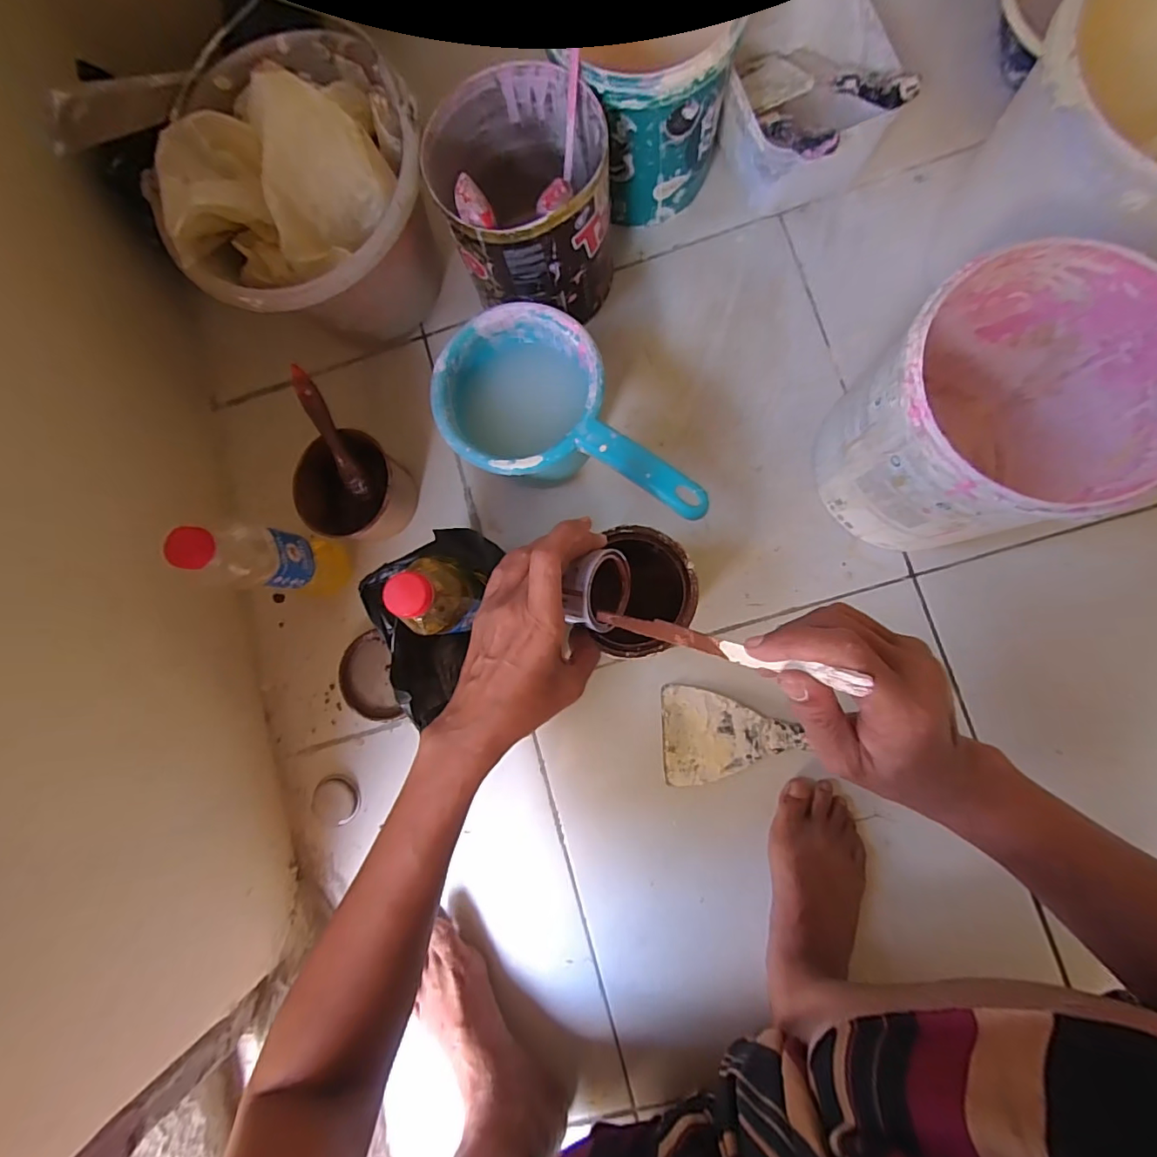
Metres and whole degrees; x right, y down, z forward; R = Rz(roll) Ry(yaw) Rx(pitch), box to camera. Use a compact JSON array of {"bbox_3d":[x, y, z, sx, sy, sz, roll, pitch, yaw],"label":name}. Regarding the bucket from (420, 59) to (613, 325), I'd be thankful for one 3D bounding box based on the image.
[{"bbox_3d":[-0.042,-0.338,0.477,0.141,0.184,0.147,0,85,6],"label":"bucket"}]

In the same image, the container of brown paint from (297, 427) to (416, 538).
[{"bbox_3d":[-0.215,-0.086,0.522,0.105,0.075,0.097,-1,84,7],"label":"container of brown paint"}]

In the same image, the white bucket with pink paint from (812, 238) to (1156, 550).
[{"bbox_3d":[0.314,-0.124,0.414,0.178,0.189,0.172,-1,84,7],"label":"white bucket with pink paint"}]

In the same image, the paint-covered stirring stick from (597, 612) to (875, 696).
[{"bbox_3d":[0.065,0.034,0.276,0.164,0.005,0.011,10,84,52],"label":"paint-covered stirring stick"}]

